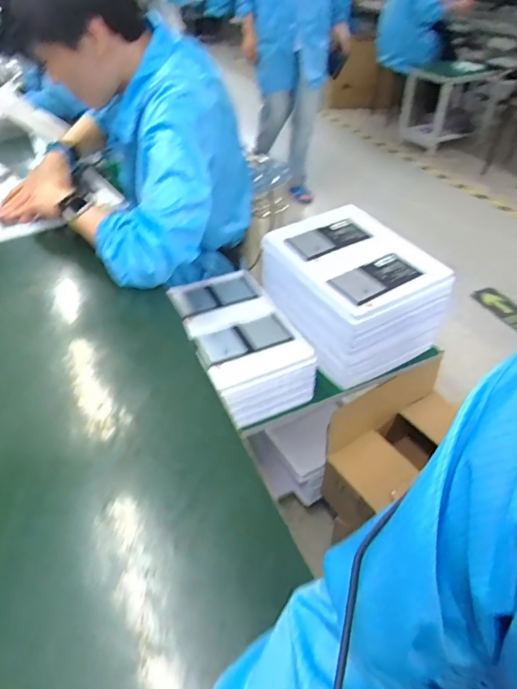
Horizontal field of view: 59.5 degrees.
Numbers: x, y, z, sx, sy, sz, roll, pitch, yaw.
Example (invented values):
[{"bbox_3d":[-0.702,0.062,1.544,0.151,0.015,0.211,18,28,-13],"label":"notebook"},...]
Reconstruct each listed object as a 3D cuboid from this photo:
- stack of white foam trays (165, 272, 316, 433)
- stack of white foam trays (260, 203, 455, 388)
[{"bbox_3d":[-0.048,-0.005,0.935,0.201,0.109,0.326,-18,44,-17],"label":"stack of white foam trays"},{"bbox_3d":[0.190,-0.112,0.979,0.263,0.195,0.344,-29,48,-27],"label":"stack of white foam trays"}]

